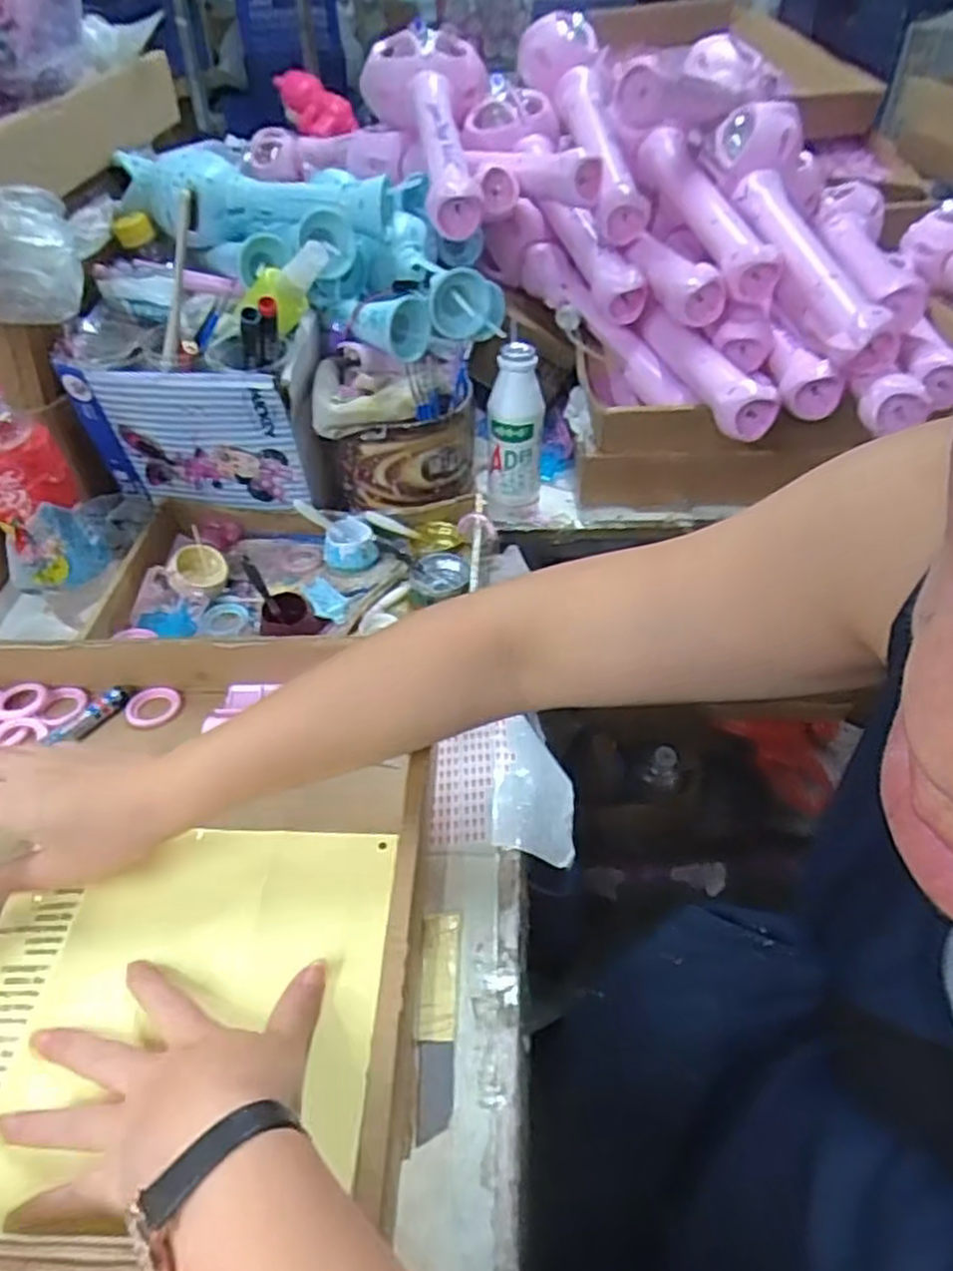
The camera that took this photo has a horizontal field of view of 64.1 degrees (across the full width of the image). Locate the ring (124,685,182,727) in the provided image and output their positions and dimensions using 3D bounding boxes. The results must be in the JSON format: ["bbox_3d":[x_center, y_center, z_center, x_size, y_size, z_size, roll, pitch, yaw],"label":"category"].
[{"bbox_3d":[-0.235,0.051,0.553,0.038,0.007,0.033,-22,47,-23],"label":"ring"}]

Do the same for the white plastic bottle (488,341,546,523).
[{"bbox_3d":[0.036,-0.184,0.697,0.053,0.147,0.050,-5,43,-5],"label":"white plastic bottle"}]

